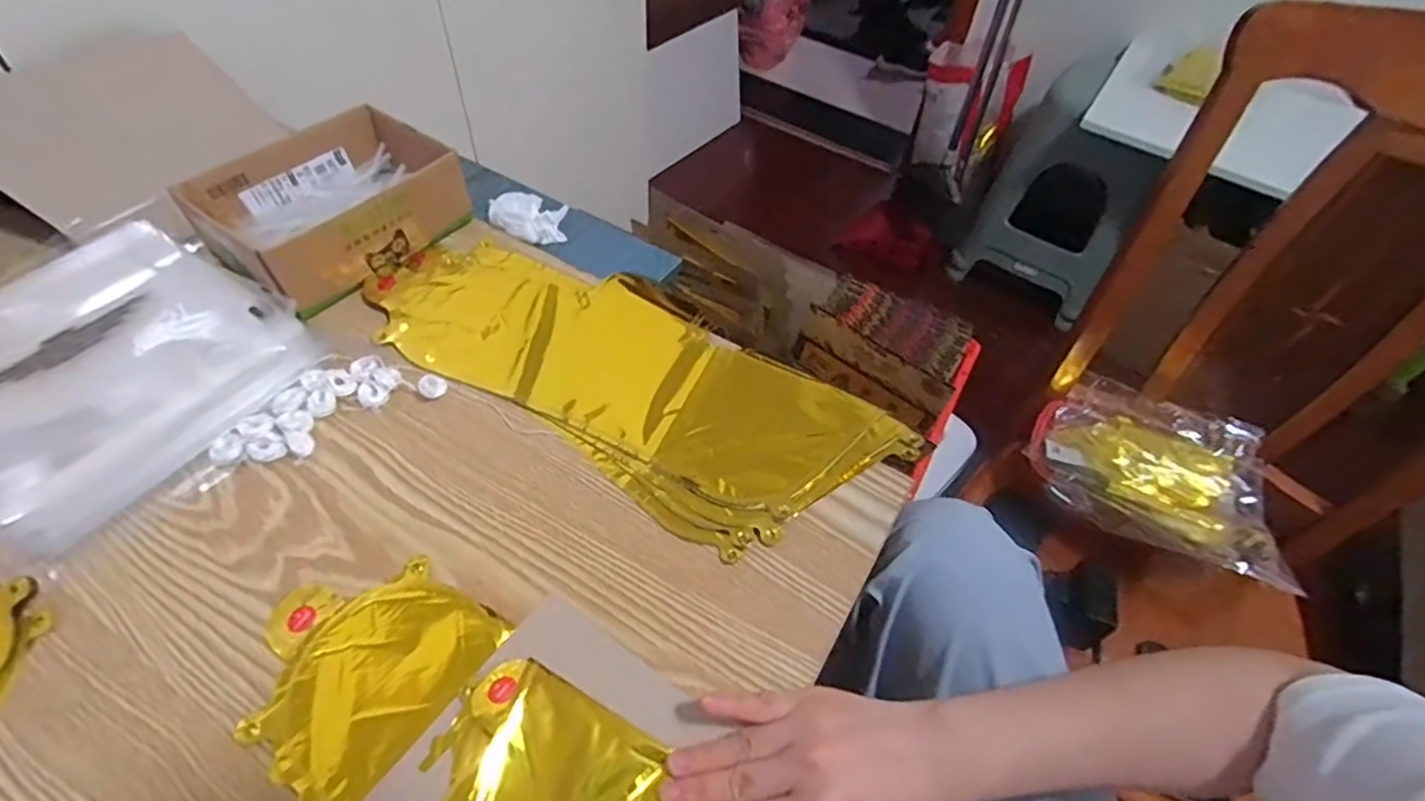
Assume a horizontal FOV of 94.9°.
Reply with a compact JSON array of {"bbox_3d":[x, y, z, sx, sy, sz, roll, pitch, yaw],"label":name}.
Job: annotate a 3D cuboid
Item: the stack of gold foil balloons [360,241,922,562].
[{"bbox_3d":[-0.070,-0.031,0.511,0.407,0.012,0.176,30,56,17],"label":"stack of gold foil balloons"}]

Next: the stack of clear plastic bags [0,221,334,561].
[{"bbox_3d":[-0.455,-0.032,0.482,0.264,0.020,0.219,29,56,17],"label":"stack of clear plastic bags"}]

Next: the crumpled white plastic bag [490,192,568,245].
[{"bbox_3d":[-0.171,-0.180,0.631,0.062,0.031,0.070,28,55,16],"label":"crumpled white plastic bag"}]

